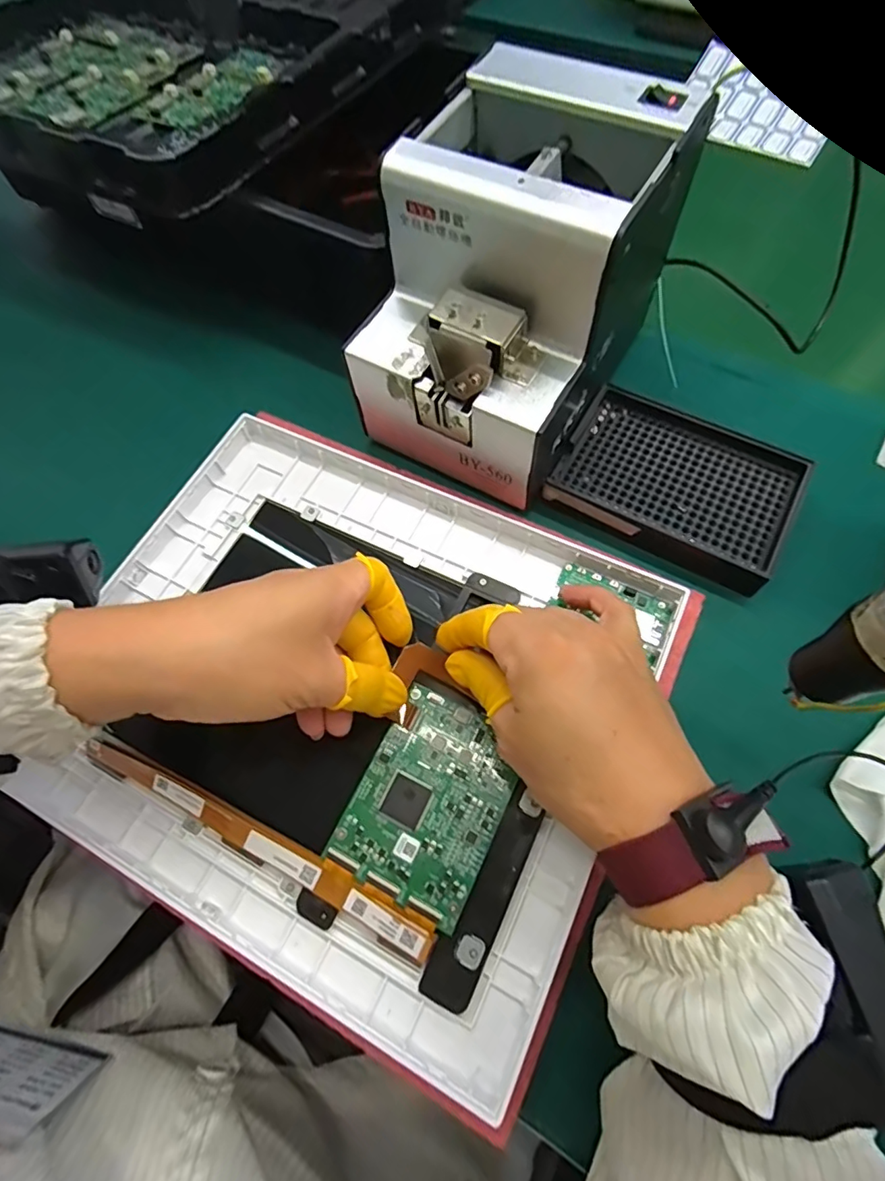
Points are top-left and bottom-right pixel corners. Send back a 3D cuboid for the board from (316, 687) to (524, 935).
[{"bbox_3d":[-0.005,0.101,0.260,0.069,0.004,0.090,25,71,12],"label":"board"}]

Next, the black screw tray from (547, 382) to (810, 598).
[{"bbox_3d":[0.147,-0.068,0.329,0.136,0.016,0.104,28,71,13],"label":"black screw tray"}]

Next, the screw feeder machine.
[{"bbox_3d":[0.040,-0.167,0.305,0.129,0.143,0.172,26,71,13],"label":"screw feeder machine"}]

